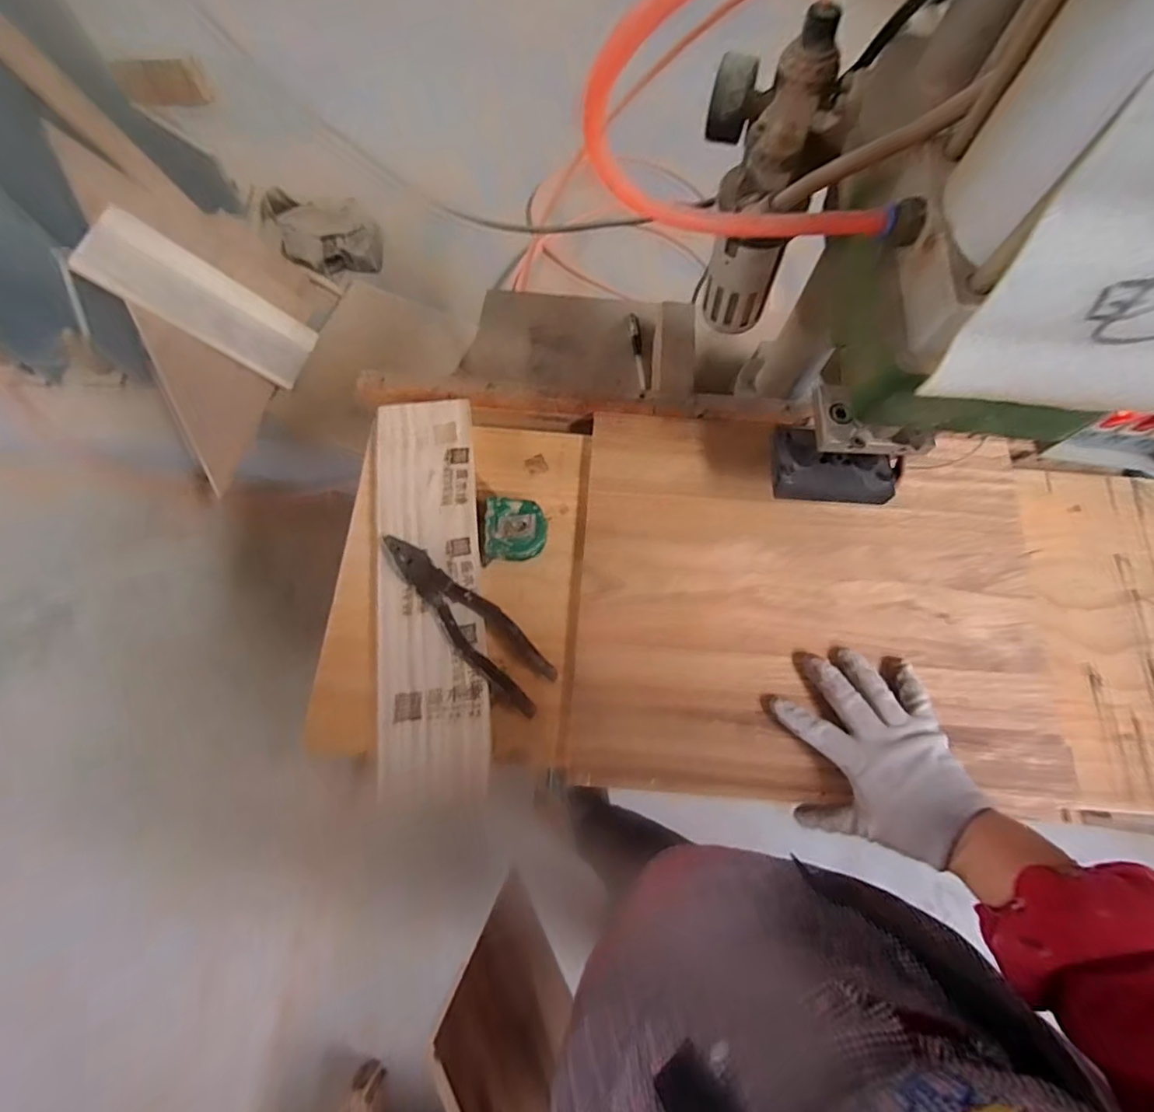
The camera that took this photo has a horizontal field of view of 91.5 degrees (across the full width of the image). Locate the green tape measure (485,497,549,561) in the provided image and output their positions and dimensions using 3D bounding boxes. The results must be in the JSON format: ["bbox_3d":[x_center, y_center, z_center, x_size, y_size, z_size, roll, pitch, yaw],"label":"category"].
[{"bbox_3d":[-0.056,-0.023,0.522,0.054,0.031,0.056,-3,70,-1],"label":"green tape measure"}]

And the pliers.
[{"bbox_3d":[-0.097,0.053,0.490,0.193,0.018,0.049,41,75,13],"label":"pliers"}]

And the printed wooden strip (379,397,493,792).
[{"bbox_3d":[-0.132,0.022,0.510,0.091,0.023,0.360,-7,71,-2],"label":"printed wooden strip"}]

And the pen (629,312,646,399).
[{"bbox_3d":[0.082,-0.265,0.738,0.015,0.015,0.125,-6,71,-2],"label":"pen"}]

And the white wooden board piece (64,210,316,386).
[{"bbox_3d":[-0.691,-0.475,1.053,0.363,0.042,0.148,29,64,-34],"label":"white wooden board piece"}]

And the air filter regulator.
[{"bbox_3d":[0.133,-0.264,0.421,0.082,0.164,0.118,-5,71,-2],"label":"air filter regulator"}]

